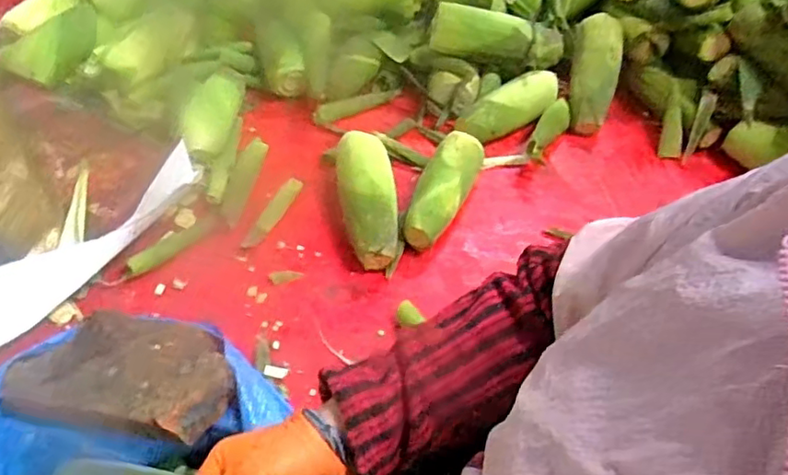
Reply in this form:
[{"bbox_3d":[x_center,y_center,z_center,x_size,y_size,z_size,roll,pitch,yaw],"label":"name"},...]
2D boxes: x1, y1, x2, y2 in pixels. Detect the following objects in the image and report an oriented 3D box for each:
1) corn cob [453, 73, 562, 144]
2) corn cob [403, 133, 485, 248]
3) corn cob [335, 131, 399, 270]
[{"bbox_3d":[0.179,-0.206,0.947,0.177,0.055,0.062,-23,54,-21],"label":"corn cob"},{"bbox_3d":[0.067,-0.066,0.822,0.067,0.058,0.180,19,51,13],"label":"corn cob"},{"bbox_3d":[-0.036,-0.055,0.802,0.072,0.075,0.199,-3,49,-5],"label":"corn cob"}]

